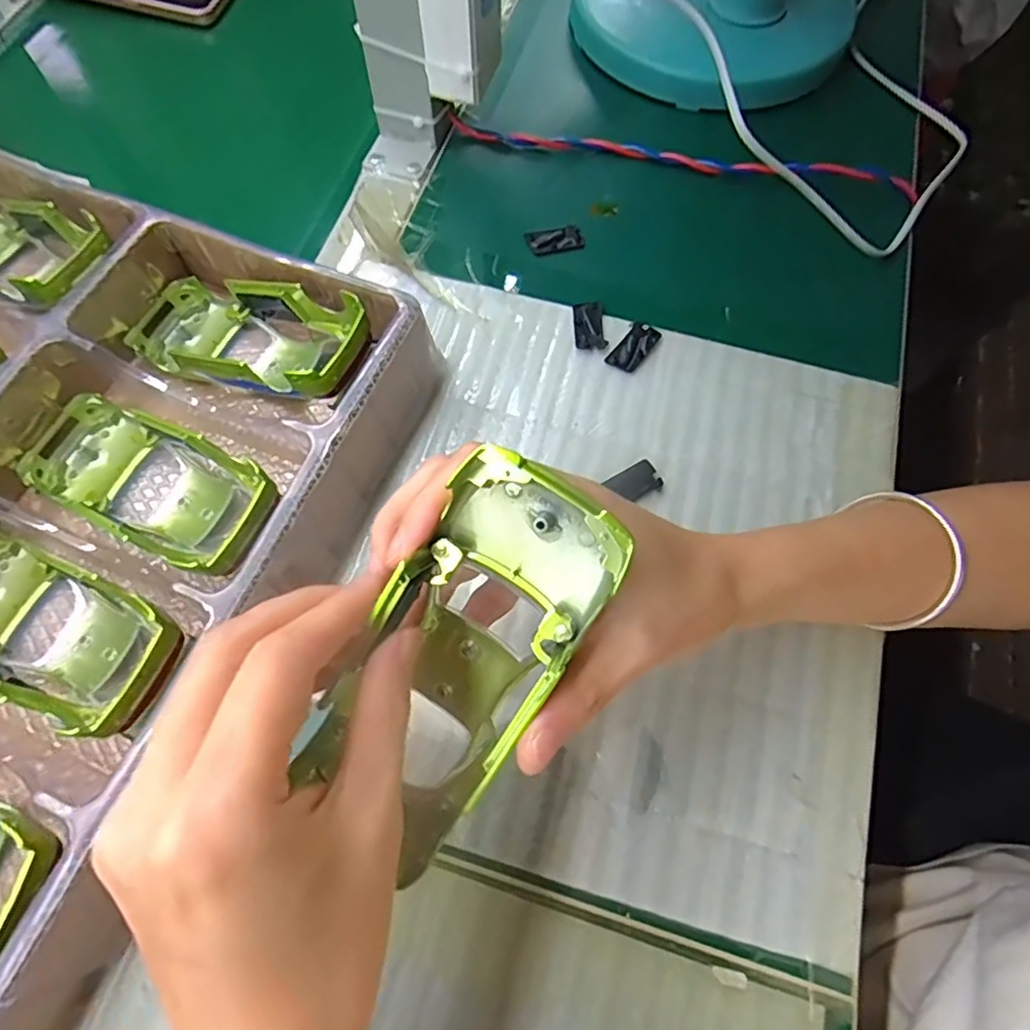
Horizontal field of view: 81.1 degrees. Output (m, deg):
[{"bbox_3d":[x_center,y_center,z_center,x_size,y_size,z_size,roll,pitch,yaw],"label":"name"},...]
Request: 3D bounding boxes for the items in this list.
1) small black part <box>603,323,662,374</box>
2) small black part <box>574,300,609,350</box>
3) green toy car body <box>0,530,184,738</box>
[{"bbox_3d":[0.065,-0.092,0.330,0.017,0.004,0.034,33,71,12],"label":"small black part"},{"bbox_3d":[0.042,-0.106,0.334,0.017,0.004,0.031,-1,68,-2],"label":"small black part"},{"bbox_3d":[-0.203,0.046,0.253,0.117,0.027,0.053,23,69,8],"label":"green toy car body"}]

